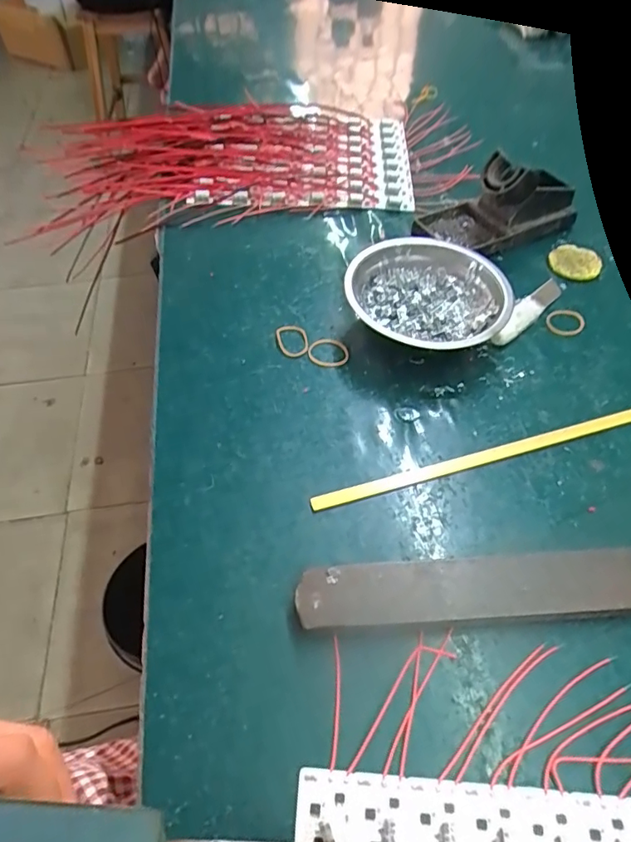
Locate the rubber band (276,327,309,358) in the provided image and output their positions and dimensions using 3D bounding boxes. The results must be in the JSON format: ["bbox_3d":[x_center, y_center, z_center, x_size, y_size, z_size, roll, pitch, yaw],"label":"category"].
[{"bbox_3d":[-0.018,-0.065,0.416,0.024,0.004,0.032,-9,54,-7],"label":"rubber band"}]

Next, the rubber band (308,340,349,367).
[{"bbox_3d":[0.010,-0.053,0.410,0.029,0.004,0.029,0,54,0],"label":"rubber band"}]

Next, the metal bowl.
[{"bbox_3d":[0.092,-0.096,0.420,0.120,0.040,0.120,0,54,0],"label":"metal bowl"}]

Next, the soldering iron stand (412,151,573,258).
[{"bbox_3d":[0.170,-0.205,0.482,0.151,0.061,0.076,-19,56,-14],"label":"soldering iron stand"}]

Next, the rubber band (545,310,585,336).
[{"bbox_3d":[0.208,-0.083,0.431,0.029,0.004,0.032,28,58,19],"label":"rubber band"}]

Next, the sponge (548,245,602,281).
[{"bbox_3d":[0.236,-0.145,0.474,0.046,0.007,0.042,0,54,0],"label":"sponge"}]

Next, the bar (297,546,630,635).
[{"bbox_3d":[0.091,0.097,0.293,0.196,0.018,0.037,-3,54,-3],"label":"bar"}]

